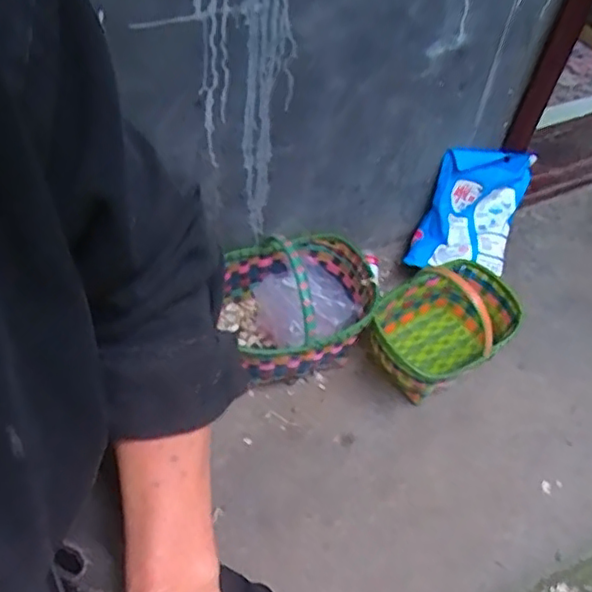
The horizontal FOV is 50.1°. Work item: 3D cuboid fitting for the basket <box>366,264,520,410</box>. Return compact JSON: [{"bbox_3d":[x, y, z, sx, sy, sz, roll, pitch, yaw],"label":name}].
[{"bbox_3d":[0.354,0.078,1.533,0.281,0.272,0.358,35,58,20],"label":"basket"}]

